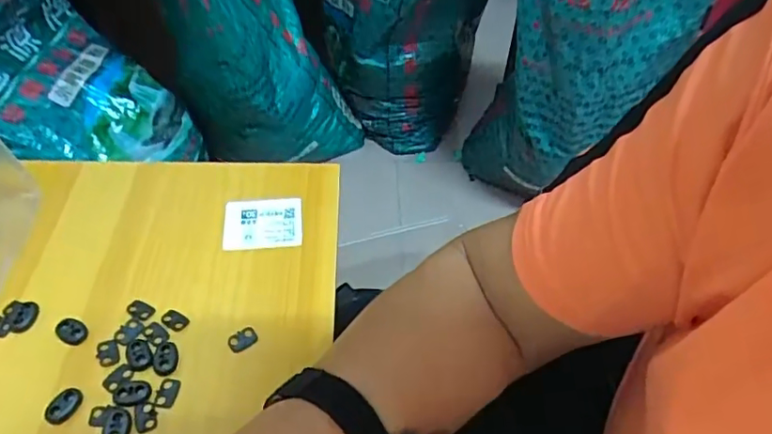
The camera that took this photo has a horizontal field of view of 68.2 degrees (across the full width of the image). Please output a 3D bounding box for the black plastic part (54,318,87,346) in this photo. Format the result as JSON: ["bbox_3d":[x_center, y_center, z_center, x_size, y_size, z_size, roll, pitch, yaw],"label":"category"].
[{"bbox_3d":[-0.208,0.075,0.376,0.022,0.004,0.015,27,52,20],"label":"black plastic part"}]

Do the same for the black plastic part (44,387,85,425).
[{"bbox_3d":[-0.194,0.113,0.343,0.015,0.005,0.023,19,50,14],"label":"black plastic part"}]

